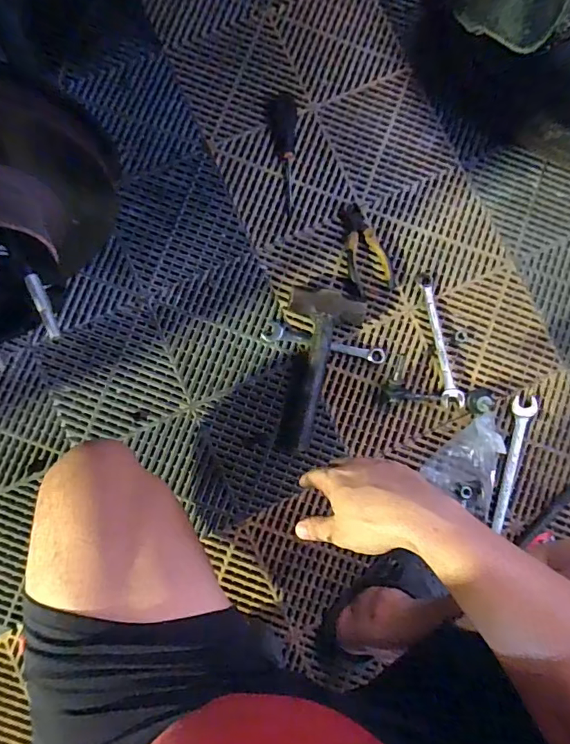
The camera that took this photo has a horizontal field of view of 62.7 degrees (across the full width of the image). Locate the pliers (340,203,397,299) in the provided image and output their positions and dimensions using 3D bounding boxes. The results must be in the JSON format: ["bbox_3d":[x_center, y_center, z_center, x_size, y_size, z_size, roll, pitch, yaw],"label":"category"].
[{"bbox_3d":[0.130,-0.210,0.788,0.075,0.025,0.159,-20,86,-4],"label":"pliers"}]

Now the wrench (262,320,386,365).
[{"bbox_3d":[0.067,-0.048,0.775,0.202,0.006,0.032,12,84,-1],"label":"wrench"}]

